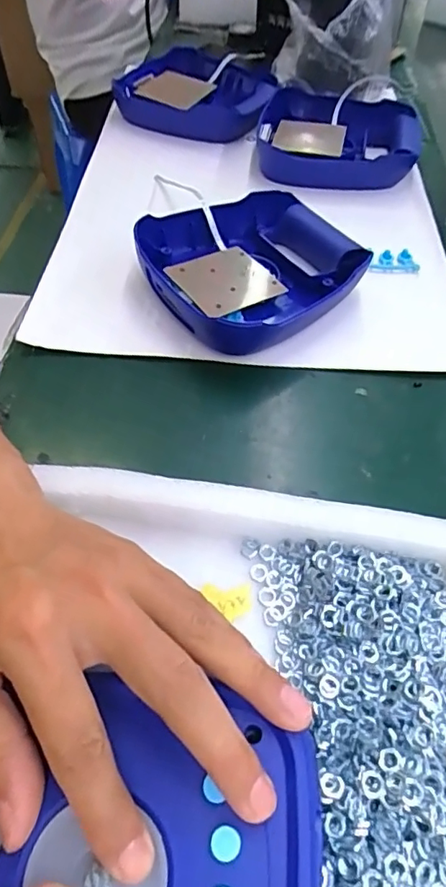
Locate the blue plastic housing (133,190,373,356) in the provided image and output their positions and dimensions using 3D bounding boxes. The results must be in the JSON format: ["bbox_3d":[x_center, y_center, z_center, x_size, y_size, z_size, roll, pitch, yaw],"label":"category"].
[{"bbox_3d":[0.022,-0.155,0.480,0.172,0.049,0.172,-35,63,-26],"label":"blue plastic housing"}]

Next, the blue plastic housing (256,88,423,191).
[{"bbox_3d":[0.141,-0.362,0.651,0.185,0.051,0.194,11,53,4],"label":"blue plastic housing"}]

